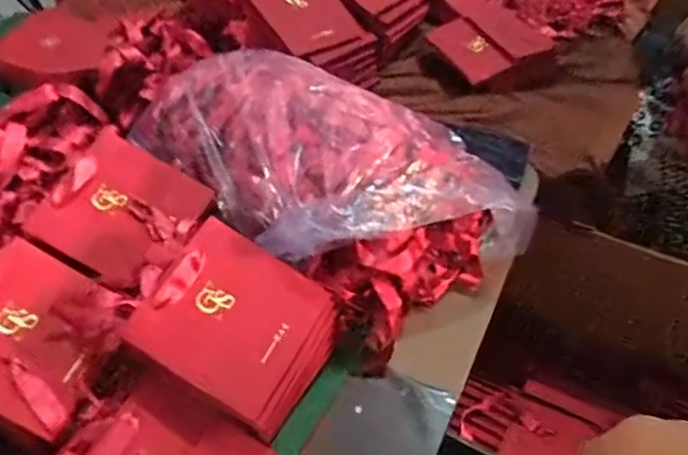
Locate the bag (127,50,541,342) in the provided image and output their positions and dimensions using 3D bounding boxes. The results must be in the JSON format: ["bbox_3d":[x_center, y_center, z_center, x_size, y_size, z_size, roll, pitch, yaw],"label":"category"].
[{"bbox_3d":[-0.023,-0.062,0.677,0.421,0.147,0.231,32,57,27],"label":"bag"}]

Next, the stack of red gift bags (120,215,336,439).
[{"bbox_3d":[-0.094,0.092,0.559,0.169,0.035,0.138,40,72,-15],"label":"stack of red gift bags"}]

